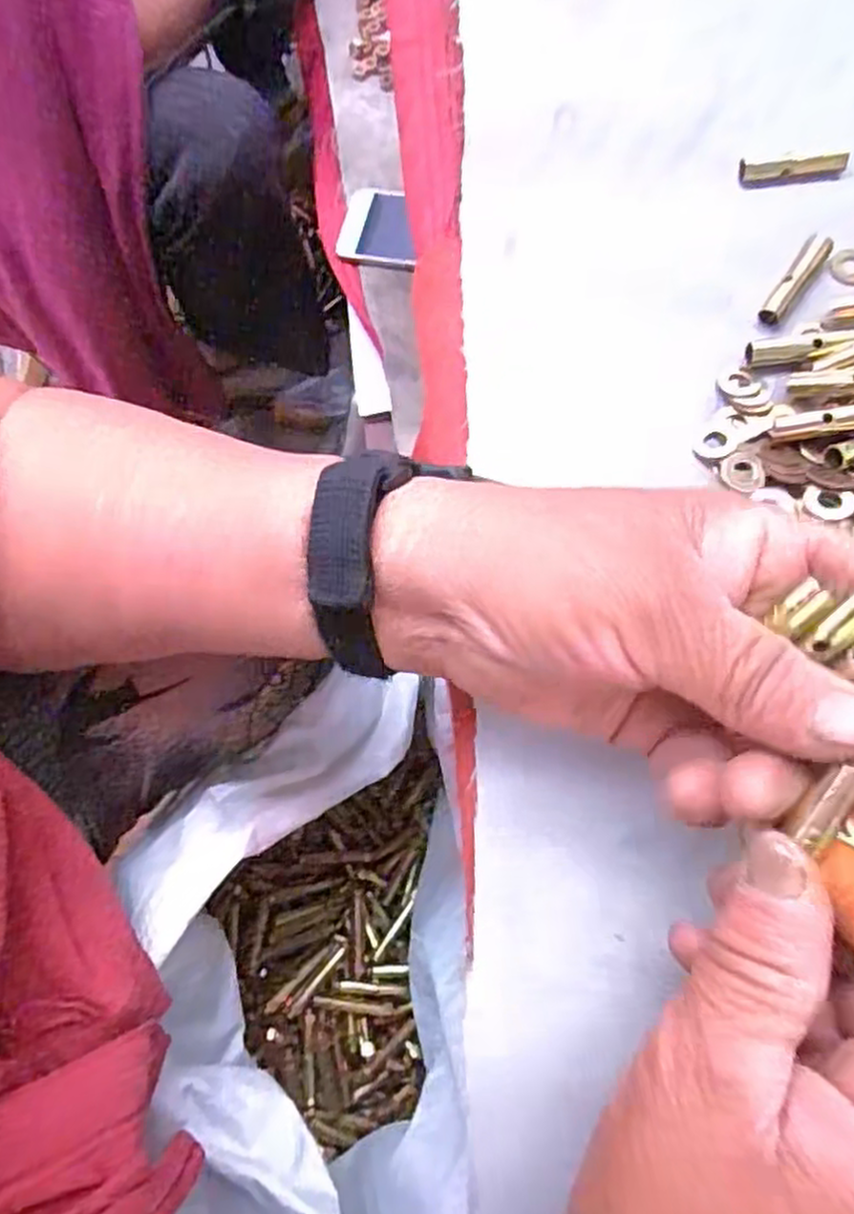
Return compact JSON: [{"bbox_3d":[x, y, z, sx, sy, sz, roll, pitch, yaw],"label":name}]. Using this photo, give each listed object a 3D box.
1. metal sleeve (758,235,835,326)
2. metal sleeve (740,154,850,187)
[{"bbox_3d":[0.149,-0.132,0.298,0.009,0.009,0.042,34,77,15],"label":"metal sleeve"},{"bbox_3d":[0.158,-0.189,0.318,0.044,0.005,0.010,-5,71,4],"label":"metal sleeve"}]

